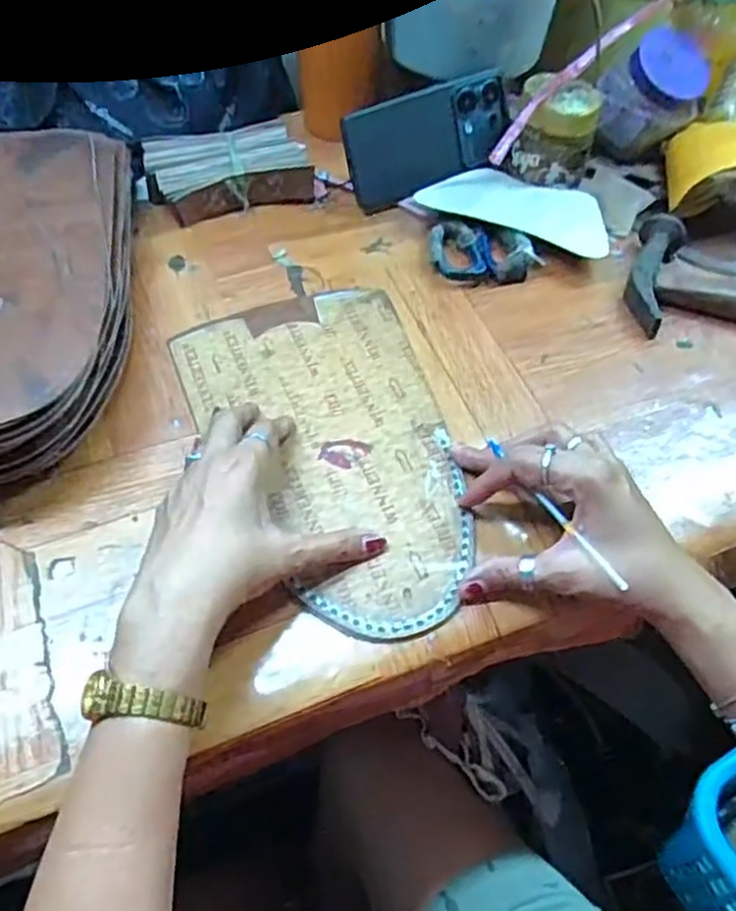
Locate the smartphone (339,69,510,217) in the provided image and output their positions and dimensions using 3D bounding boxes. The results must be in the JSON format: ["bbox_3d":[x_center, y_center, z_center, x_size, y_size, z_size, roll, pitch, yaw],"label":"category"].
[{"bbox_3d":[0.056,-0.276,0.616,0.159,0.076,0.018,-31,34,-17],"label":"smartphone"}]

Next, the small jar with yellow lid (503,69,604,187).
[{"bbox_3d":[0.158,-0.285,0.619,0.069,0.066,0.074,0,54,-1],"label":"small jar with yellow lid"}]

